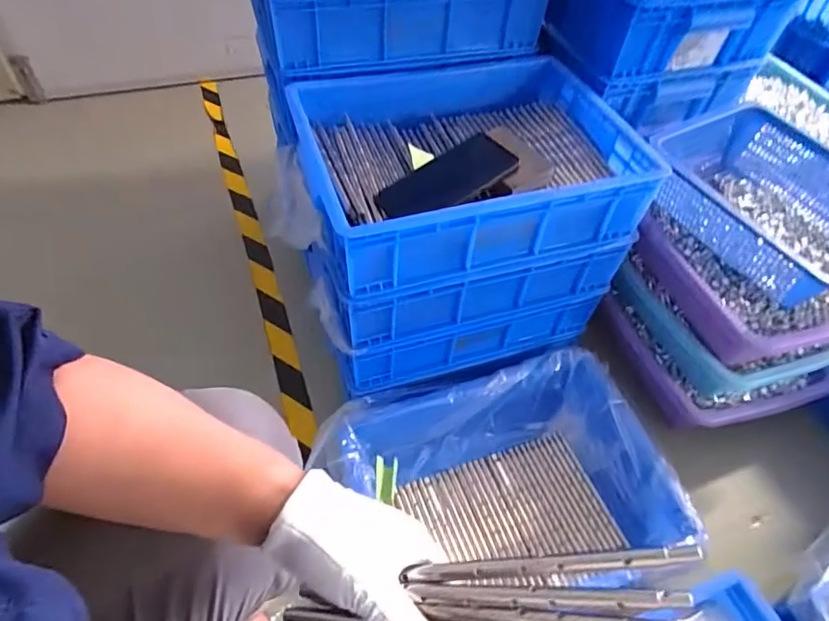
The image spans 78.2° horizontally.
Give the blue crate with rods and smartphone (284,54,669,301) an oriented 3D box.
[{"bbox_3d":[0.060,-0.202,0.689,0.405,0.115,0.319,-12,53,-15],"label":"blue crate with rods and smartphone"}]

